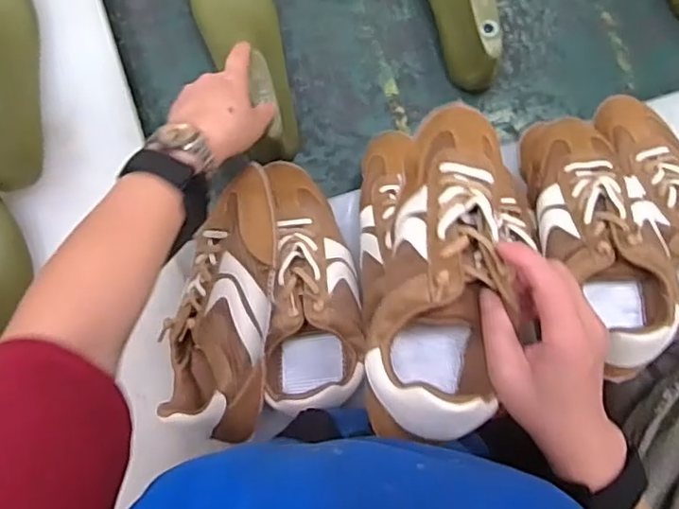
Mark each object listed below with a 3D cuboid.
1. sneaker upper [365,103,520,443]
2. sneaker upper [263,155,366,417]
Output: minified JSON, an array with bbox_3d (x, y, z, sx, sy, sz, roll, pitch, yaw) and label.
[{"bbox_3d":[0.070,-0.004,0.408,0.083,0.079,0.231,10,75,-6],"label":"sneaker upper"},{"bbox_3d":[-0.027,0.022,0.554,0.077,0.075,0.215,-1,85,-4],"label":"sneaker upper"}]

